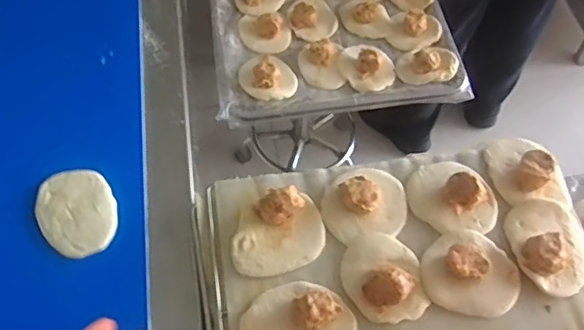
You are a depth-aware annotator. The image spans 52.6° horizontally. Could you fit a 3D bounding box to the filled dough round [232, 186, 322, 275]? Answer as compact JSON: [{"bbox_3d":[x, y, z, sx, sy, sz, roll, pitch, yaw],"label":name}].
[{"bbox_3d":[-0.015,0.069,0.618,0.094,0.033,0.084,-2,59,-2],"label":"filled dough round"}]

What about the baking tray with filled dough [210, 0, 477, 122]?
[{"bbox_3d":[0.046,-0.344,1.074,0.410,0.044,0.584,-7,59,-5],"label":"baking tray with filled dough"}]

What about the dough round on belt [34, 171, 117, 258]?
[{"bbox_3d":[-0.234,0.051,0.643,0.079,0.006,0.105,-24,62,-15],"label":"dough round on belt"}]

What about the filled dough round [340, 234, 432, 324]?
[{"bbox_3d":[0.093,0.107,0.590,0.077,0.035,0.091,-9,59,-7],"label":"filled dough round"}]

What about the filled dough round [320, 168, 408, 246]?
[{"bbox_3d":[0.080,0.036,0.635,0.094,0.031,0.080,-8,59,-6],"label":"filled dough round"}]

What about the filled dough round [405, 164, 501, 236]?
[{"bbox_3d":[0.177,0.028,0.637,0.099,0.025,0.084,29,62,15],"label":"filled dough round"}]

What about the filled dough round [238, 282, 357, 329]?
[{"bbox_3d":[0.005,0.149,0.567,0.108,0.033,0.073,-14,60,-10],"label":"filled dough round"}]

